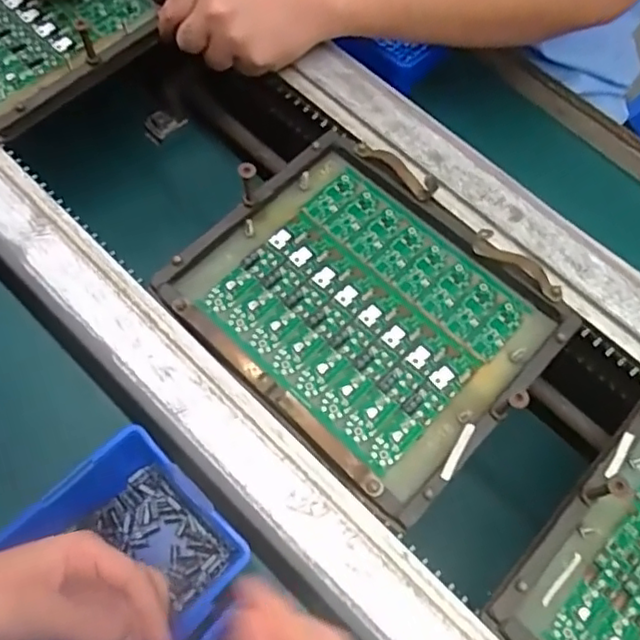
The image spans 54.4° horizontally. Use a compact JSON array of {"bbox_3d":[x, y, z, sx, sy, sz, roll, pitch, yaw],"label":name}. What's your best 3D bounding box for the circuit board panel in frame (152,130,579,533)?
[{"bbox_3d":[0.029,-0.009,0.399,0.215,0.023,0.178,42,70,14],"label":"circuit board panel in frame"}]

